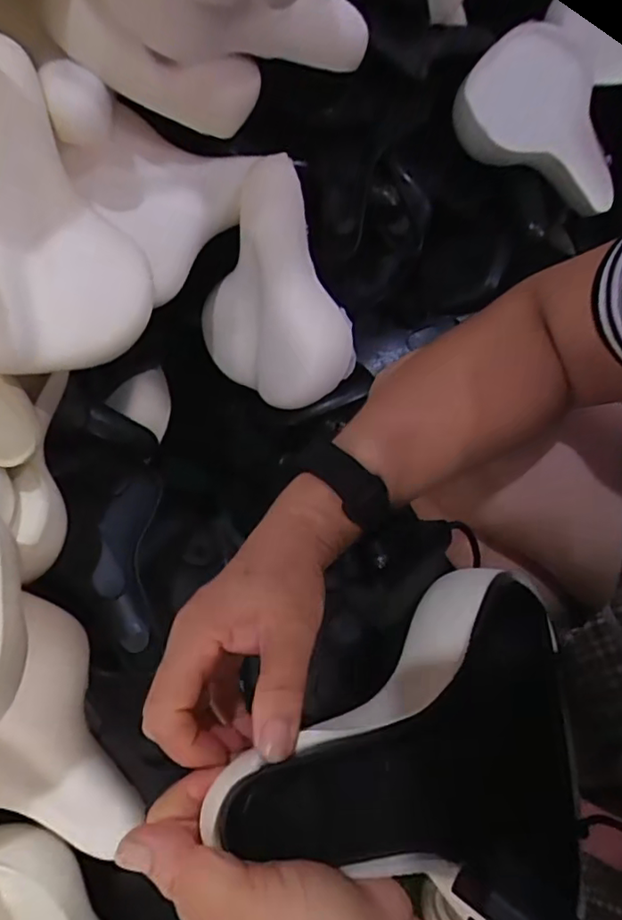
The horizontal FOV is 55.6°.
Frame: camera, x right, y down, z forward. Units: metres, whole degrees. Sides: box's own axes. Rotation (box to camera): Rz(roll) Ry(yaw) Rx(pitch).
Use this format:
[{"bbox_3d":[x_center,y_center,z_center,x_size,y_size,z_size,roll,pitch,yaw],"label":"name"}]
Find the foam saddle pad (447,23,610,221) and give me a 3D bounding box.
[{"bbox_3d":[0.298,-0.429,0.738,0.249,0.145,0.043,13,27,-24],"label":"foam saddle pad"}]

